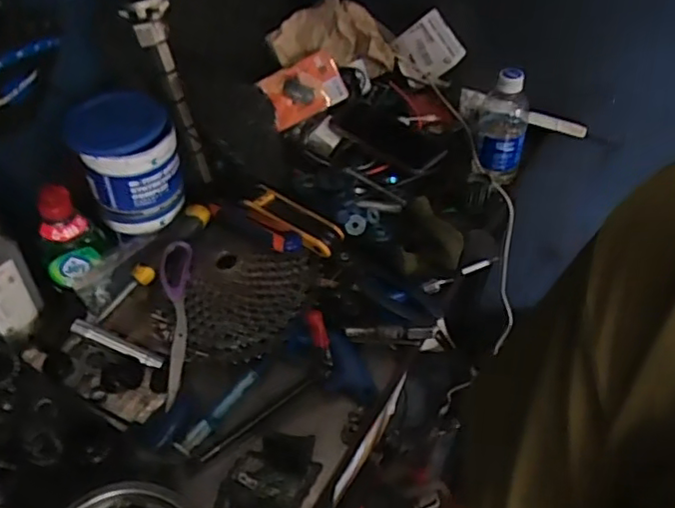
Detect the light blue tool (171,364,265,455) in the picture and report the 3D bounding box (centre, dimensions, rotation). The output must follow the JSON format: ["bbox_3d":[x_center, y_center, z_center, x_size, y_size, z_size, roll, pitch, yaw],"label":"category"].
[{"bbox_3d":[-0.116,0.156,0.620,0.016,0.012,0.113,29,54,22],"label":"light blue tool"}]

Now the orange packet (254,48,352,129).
[{"bbox_3d":[-0.045,-0.230,0.857,0.112,0.072,0.026,-27,15,-7],"label":"orange packet"}]

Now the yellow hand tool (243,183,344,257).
[{"bbox_3d":[-0.053,-0.040,0.716,0.123,0.031,0.040,30,54,23],"label":"yellow hand tool"}]

